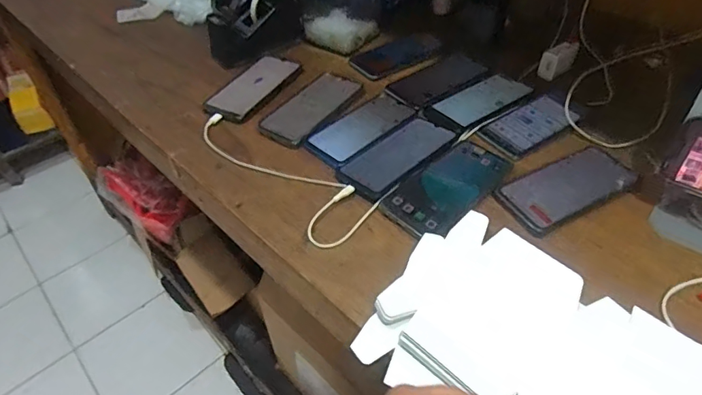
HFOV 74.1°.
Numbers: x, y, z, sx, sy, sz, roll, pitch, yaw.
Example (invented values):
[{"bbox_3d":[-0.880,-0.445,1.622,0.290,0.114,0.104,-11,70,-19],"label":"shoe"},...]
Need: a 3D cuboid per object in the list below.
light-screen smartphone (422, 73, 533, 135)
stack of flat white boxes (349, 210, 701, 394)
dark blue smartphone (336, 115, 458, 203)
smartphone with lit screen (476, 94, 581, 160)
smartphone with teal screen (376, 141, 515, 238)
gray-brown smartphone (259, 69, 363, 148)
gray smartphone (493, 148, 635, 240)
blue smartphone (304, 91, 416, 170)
[{"bbox_3d":[0.189,-0.141,0.690,0.164,0.007,0.076,-28,52,-24],"label":"light-screen smartphone"},{"bbox_3d":[0.191,0.140,0.411,0.325,0.024,0.199,26,52,24],"label":"stack of flat white boxes"},{"bbox_3d":[0.063,-0.057,0.612,0.078,0.011,0.172,35,56,30],"label":"dark blue smartphone"},{"bbox_3d":[0.250,-0.101,0.649,0.144,0.011,0.070,-27,51,-23],"label":"smartphone with lit screen"},{"bbox_3d":[0.120,-0.015,0.569,0.086,0.013,0.177,33,55,29],"label":"smartphone with teal screen"},{"bbox_3d":[-0.060,-0.139,0.703,0.087,0.006,0.168,29,53,26],"label":"gray-brown smartphone"},{"bbox_3d":[0.261,-0.013,0.563,0.179,0.015,0.078,-25,50,-21],"label":"gray smartphone"},{"bbox_3d":[0.015,-0.100,0.661,0.165,0.007,0.079,-35,54,-28],"label":"blue smartphone"}]

